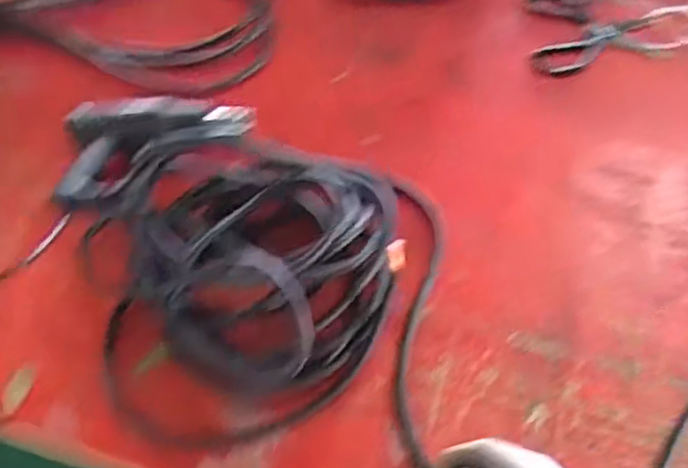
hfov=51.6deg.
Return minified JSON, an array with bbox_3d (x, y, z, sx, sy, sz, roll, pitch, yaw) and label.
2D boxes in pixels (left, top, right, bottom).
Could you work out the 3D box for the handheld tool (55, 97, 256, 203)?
[{"bbox_3d":[-0.243,-0.104,0.931,0.238,0.076,0.154,-3,59,-1],"label":"handheld tool"}]

